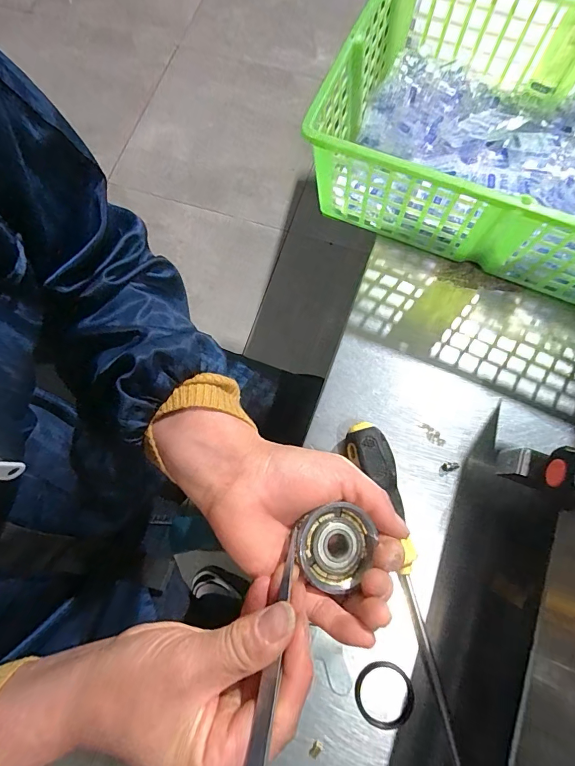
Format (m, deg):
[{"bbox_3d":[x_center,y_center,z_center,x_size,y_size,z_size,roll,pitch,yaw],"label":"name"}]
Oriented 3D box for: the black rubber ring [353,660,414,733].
[{"bbox_3d":[0.069,0.223,0.282,0.042,0.005,0.040,0,75,2],"label":"black rubber ring"}]

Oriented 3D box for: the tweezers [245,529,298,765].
[{"bbox_3d":[-0.006,0.132,0.189,0.008,0.008,0.121,10,48,4],"label":"tweezers"}]

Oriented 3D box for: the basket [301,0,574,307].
[{"bbox_3d":[0.212,-0.205,0.351,0.340,0.107,0.220,23,77,7],"label":"basket"}]

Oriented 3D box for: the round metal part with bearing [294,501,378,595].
[{"bbox_3d":[0.026,0.095,0.233,0.044,0.015,0.044,4,75,-15],"label":"round metal part with bearing"}]

